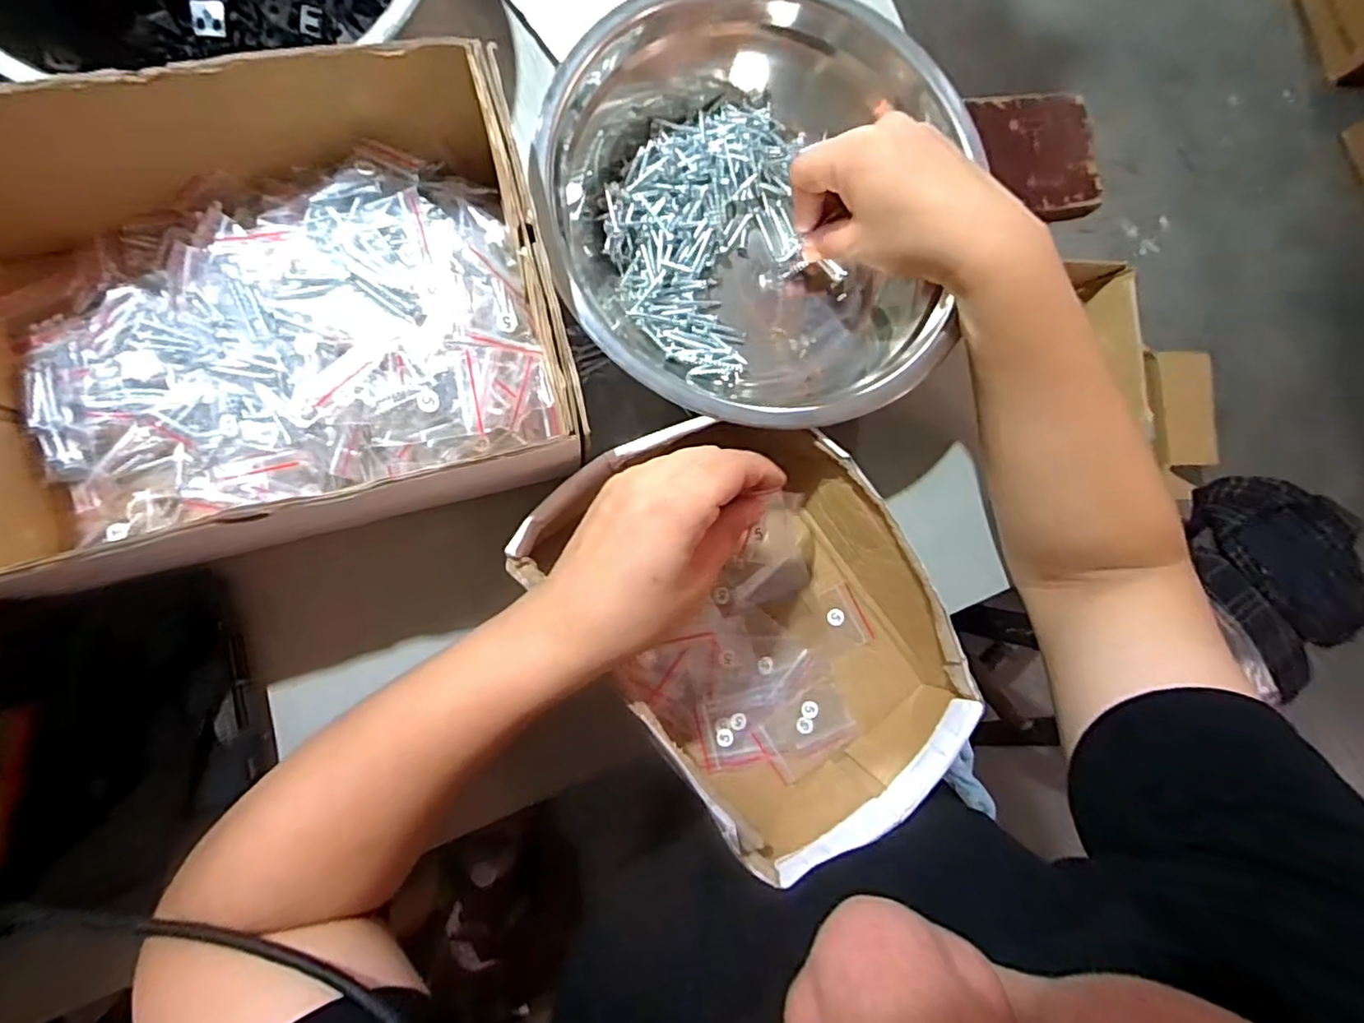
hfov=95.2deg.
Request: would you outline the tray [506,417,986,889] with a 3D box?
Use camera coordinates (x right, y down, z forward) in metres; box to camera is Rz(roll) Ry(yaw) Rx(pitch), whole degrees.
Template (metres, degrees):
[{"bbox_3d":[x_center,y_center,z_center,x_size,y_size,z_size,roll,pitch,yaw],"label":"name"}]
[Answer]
[{"bbox_3d":[0.046,0.067,0.350,0.180,0.058,0.222,-40,92,-10],"label":"tray"}]

